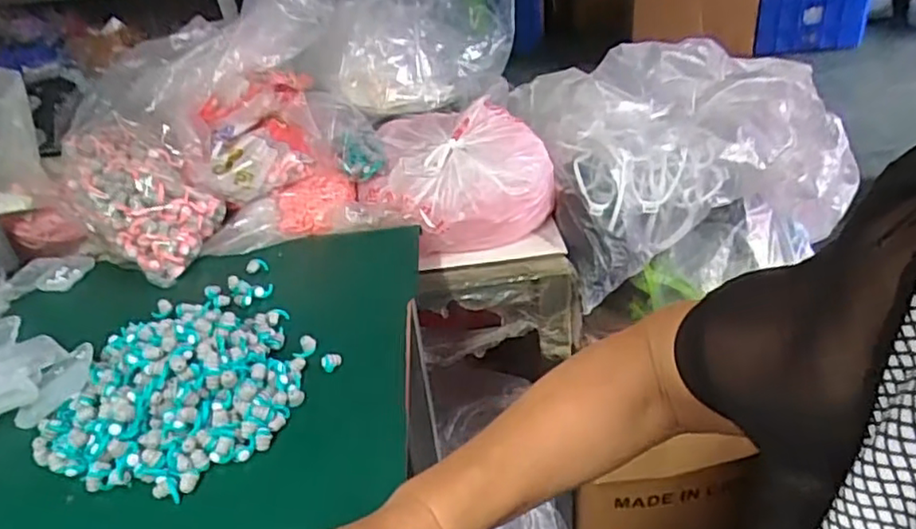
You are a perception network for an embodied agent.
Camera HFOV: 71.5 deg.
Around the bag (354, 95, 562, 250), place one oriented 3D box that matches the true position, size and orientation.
[{"bbox_3d":[-0.002,-0.115,0.808,0.234,0.118,0.206,-4,31,3],"label":"bag"}]

